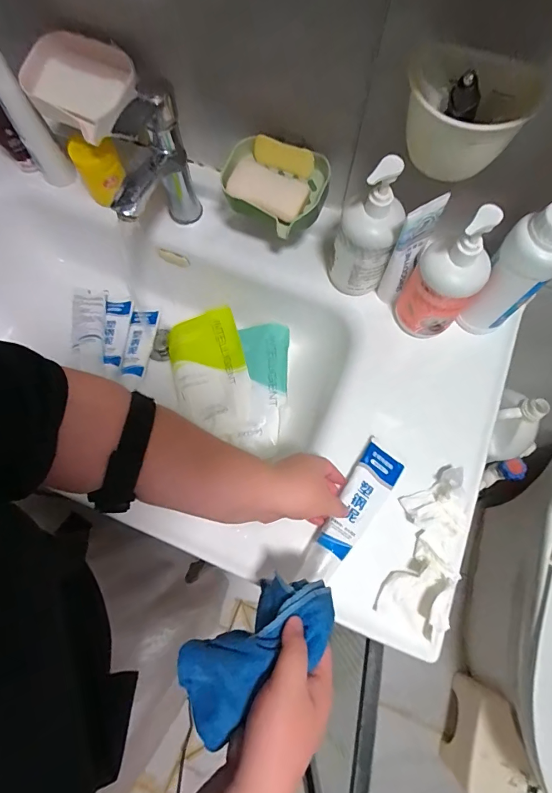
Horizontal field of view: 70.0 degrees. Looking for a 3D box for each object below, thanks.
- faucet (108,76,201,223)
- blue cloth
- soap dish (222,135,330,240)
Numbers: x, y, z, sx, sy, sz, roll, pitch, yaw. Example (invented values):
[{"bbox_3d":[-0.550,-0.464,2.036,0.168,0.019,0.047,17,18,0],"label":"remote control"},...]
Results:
[{"bbox_3d":[-0.150,-0.270,0.496,0.050,0.185,0.134,15,71,4],"label":"faucet"},{"bbox_3d":[-0.014,0.205,0.328,0.138,0.048,0.067,-34,75,-18],"label":"blue cloth"},{"bbox_3d":[-0.002,-0.268,0.501,0.129,0.041,0.100,17,72,5],"label":"soap dish"}]

